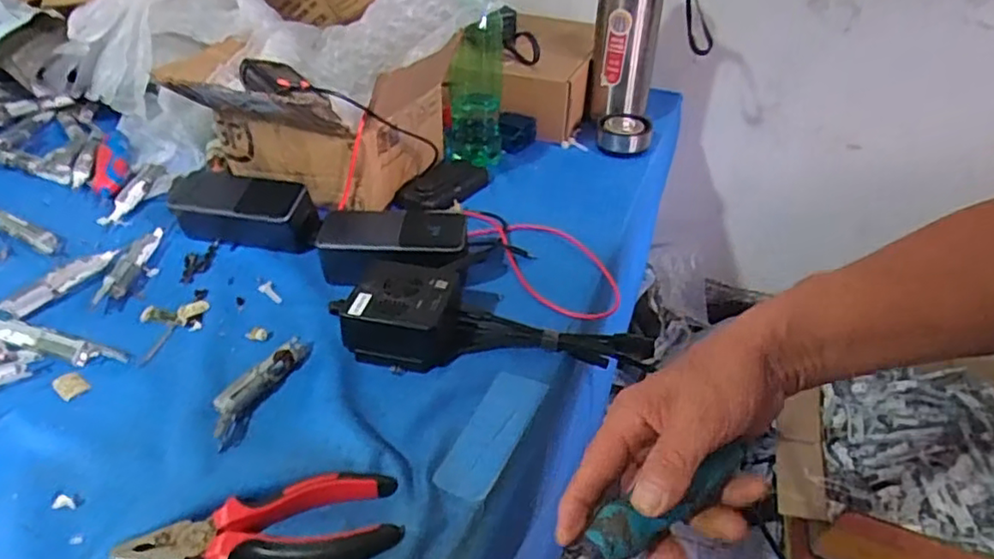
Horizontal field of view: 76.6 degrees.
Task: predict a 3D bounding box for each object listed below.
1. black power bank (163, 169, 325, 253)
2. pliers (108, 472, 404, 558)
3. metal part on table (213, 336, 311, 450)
[{"bbox_3d":[-0.247,-0.067,0.620,0.135,0.051,0.054,6,37,7],"label":"black power bank"},{"bbox_3d":[-0.140,0.149,0.380,0.157,0.013,0.057,-4,39,-8],"label":"pliers"},{"bbox_3d":[-0.178,0.076,0.477,0.023,0.018,0.104,19,42,19],"label":"metal part on table"}]

